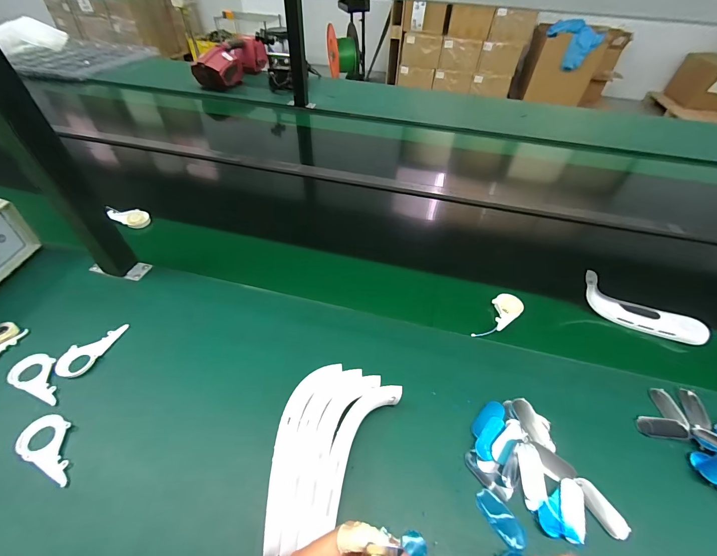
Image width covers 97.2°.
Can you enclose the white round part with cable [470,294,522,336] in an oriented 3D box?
[{"bbox_3d":[0.232,0.066,0.527,0.118,0.016,0.045,-35,58,-29],"label":"white round part with cable"}]

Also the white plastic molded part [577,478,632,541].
[{"bbox_3d":[0.267,0.254,0.349,0.024,0.012,0.058,-21,52,-20],"label":"white plastic molded part"}]

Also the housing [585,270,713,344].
[{"bbox_3d":[0.474,0.052,0.527,0.187,0.049,0.052,17,49,13],"label":"housing"}]

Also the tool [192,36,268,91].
[{"bbox_3d":[-0.511,-0.883,1.295,0.131,0.125,0.334,17,49,13],"label":"tool"}]

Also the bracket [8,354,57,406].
[{"bbox_3d":[-0.437,0.137,0.439,0.093,0.013,0.047,17,49,13],"label":"bracket"}]

